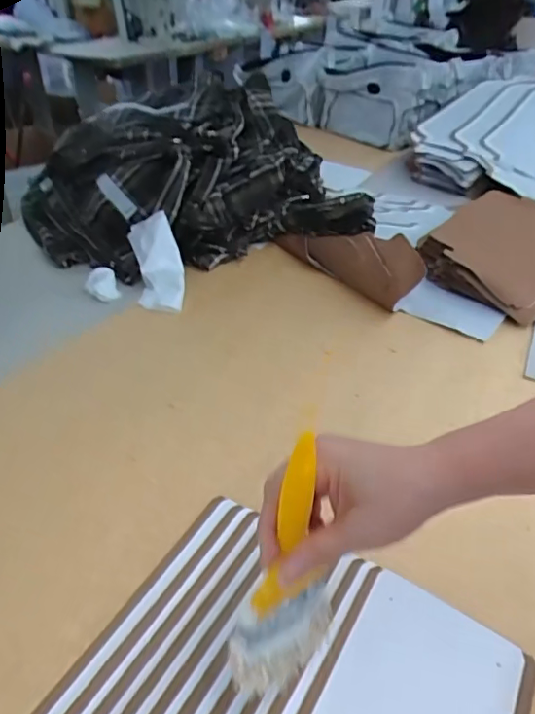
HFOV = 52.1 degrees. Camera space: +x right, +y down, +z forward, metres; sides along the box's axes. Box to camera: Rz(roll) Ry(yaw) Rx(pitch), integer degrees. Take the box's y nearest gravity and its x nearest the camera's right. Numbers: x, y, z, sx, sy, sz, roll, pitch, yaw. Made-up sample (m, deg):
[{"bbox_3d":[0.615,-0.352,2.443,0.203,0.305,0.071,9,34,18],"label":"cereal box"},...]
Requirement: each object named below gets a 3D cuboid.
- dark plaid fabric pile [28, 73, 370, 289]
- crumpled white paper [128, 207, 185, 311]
[{"bbox_3d":[-0.139,-0.313,0.939,0.539,0.203,0.350,-10,40,-14],"label":"dark plaid fabric pile"},{"bbox_3d":[-0.167,-0.139,0.817,0.076,0.144,0.026,-10,0,19],"label":"crumpled white paper"}]

